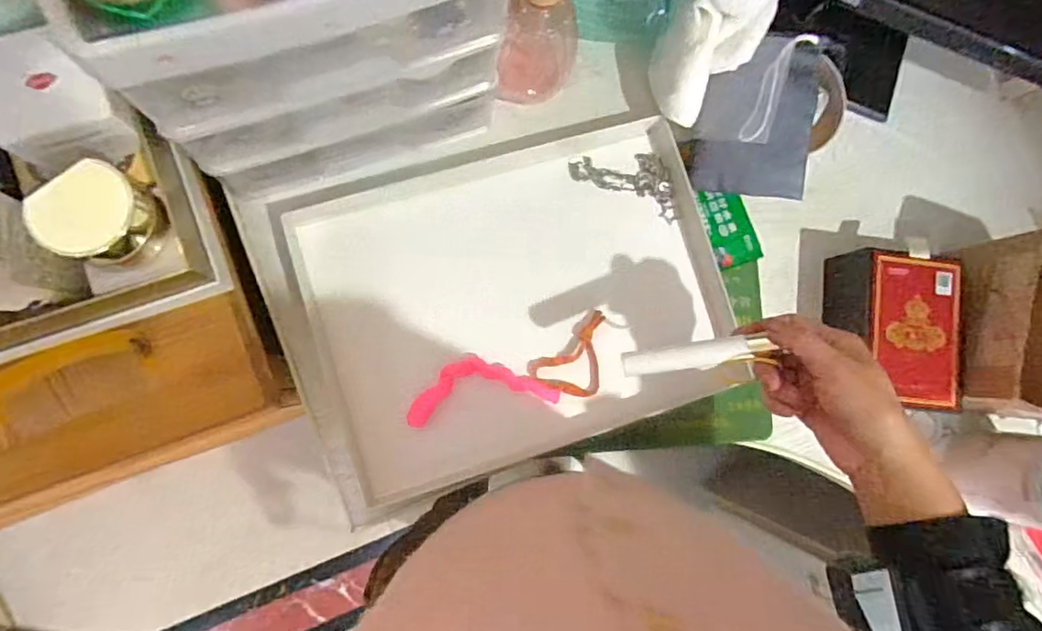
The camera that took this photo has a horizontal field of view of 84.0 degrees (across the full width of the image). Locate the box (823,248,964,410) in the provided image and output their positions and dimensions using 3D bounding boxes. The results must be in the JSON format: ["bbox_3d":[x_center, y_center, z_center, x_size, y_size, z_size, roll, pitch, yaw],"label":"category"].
[{"bbox_3d":[0.339,0.012,0.526,0.094,0.062,0.133,5,84,-7],"label":"box"}]

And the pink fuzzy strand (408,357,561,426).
[{"bbox_3d":[-0.034,0.061,0.504,0.129,0.013,0.049,-7,86,-8],"label":"pink fuzzy strand"}]

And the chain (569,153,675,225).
[{"bbox_3d":[0.101,-0.132,0.541,0.108,0.005,0.050,23,83,-5],"label":"chain"}]

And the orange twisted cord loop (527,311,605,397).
[{"bbox_3d":[0.040,0.032,0.511,0.063,0.009,0.074,5,84,-7],"label":"orange twisted cord loop"}]

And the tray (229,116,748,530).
[{"bbox_3d":[-0.011,-0.023,0.498,0.378,0.049,0.283,-20,88,-9],"label":"tray"}]

